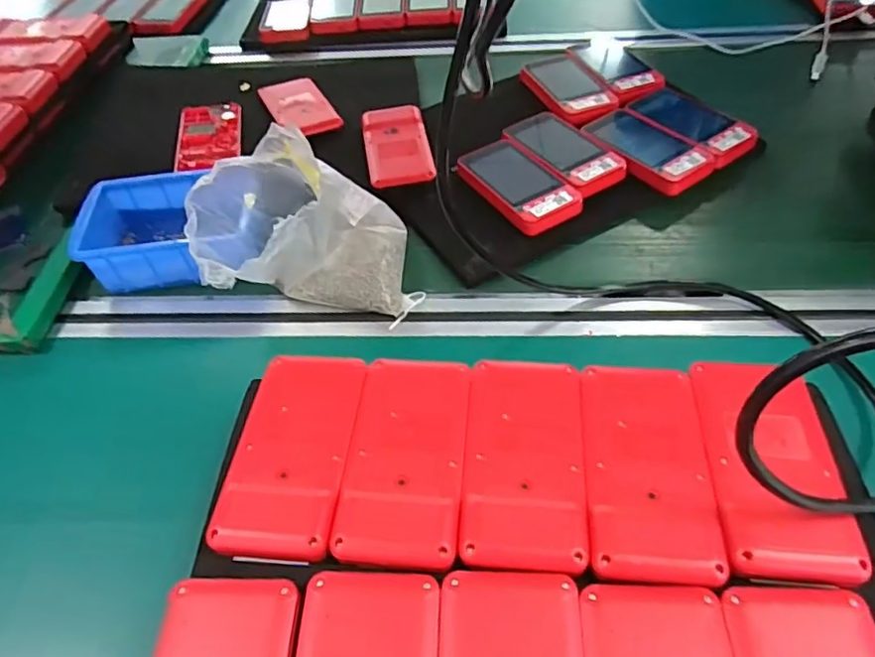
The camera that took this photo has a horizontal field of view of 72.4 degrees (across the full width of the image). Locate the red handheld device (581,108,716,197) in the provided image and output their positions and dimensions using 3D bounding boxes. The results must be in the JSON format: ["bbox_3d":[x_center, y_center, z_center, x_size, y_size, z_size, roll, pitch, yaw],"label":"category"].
[{"bbox_3d":[0.196,-0.170,0.571,0.071,0.017,0.117,-29,54,-19],"label":"red handheld device"}]

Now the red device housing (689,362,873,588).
[{"bbox_3d":[0.173,0.067,0.310,0.064,0.017,0.124,3,51,7],"label":"red device housing"}]

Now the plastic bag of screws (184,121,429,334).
[{"bbox_3d":[-0.104,-0.082,0.461,0.155,0.129,0.117,-6,51,-1],"label":"plastic bag of screws"}]

